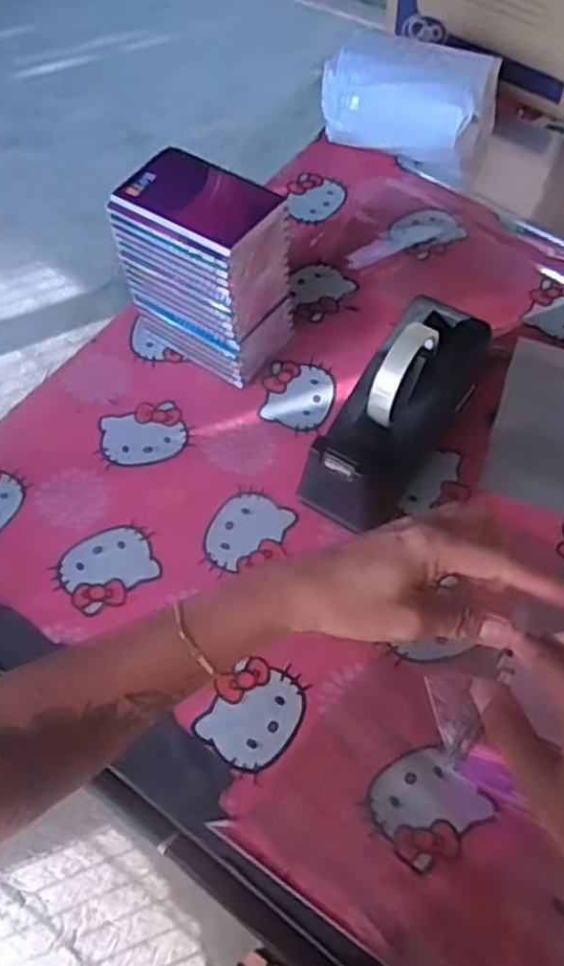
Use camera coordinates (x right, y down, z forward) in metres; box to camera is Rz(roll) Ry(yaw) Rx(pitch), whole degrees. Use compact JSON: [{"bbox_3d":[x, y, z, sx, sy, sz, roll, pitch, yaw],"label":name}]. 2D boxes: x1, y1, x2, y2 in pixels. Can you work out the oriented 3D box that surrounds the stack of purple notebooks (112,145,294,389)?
[{"bbox_3d":[-0.072,-0.199,0.696,0.135,0.176,0.105,32,65,19],"label":"stack of purple notebooks"}]

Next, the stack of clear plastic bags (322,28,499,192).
[{"bbox_3d":[0.150,-0.452,0.882,0.191,0.106,0.113,23,62,15],"label":"stack of clear plastic bags"}]

